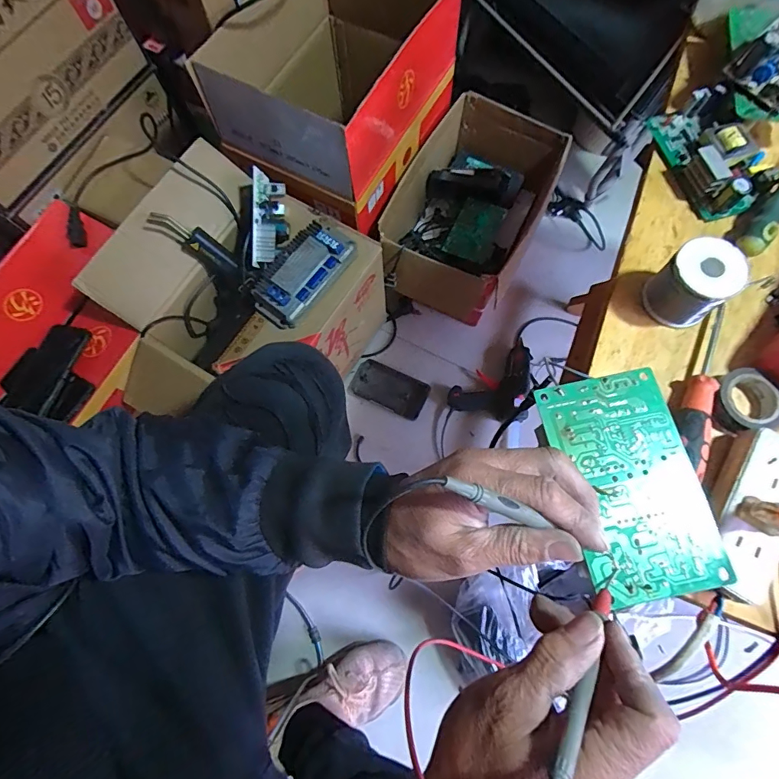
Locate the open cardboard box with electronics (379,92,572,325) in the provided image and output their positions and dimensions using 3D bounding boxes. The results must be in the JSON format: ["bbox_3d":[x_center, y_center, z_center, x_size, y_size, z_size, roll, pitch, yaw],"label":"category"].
[{"bbox_3d":[0.167,-0.370,0.951,0.263,0.200,0.454,29,76,10],"label":"open cardboard box with electronics"}]

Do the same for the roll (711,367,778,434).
[{"bbox_3d":[0.277,0.009,0.344,0.051,0.019,0.047,0,73,2],"label":"roll"}]

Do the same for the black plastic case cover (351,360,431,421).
[{"bbox_3d":[0.001,-0.002,0.942,0.159,0.009,0.085,25,76,9],"label":"black plastic case cover"}]

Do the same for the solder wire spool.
[{"bbox_3d":[0.245,-0.085,0.358,0.053,0.053,0.052,0,73,2],"label":"solder wire spool"}]

